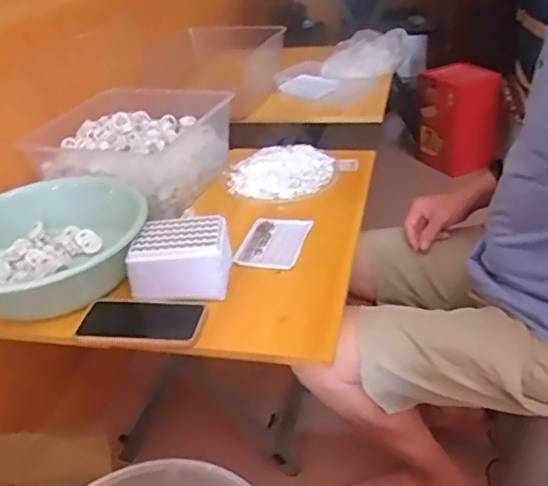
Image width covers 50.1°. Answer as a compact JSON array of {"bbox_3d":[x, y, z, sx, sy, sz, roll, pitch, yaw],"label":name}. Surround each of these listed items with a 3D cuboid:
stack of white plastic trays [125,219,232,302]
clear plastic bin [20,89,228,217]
[{"bbox_3d":[-0.129,0.023,0.840,0.137,0.083,0.095,-1,34,6],"label":"stack of white plastic trays"},{"bbox_3d":[-0.260,-0.194,1.119,0.297,0.135,0.322,10,36,22],"label":"clear plastic bin"}]

